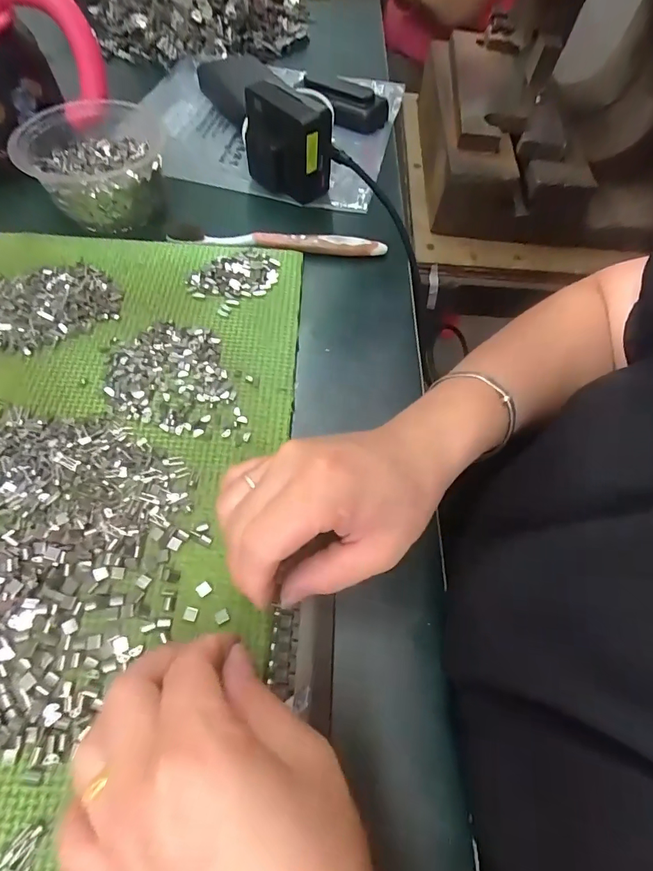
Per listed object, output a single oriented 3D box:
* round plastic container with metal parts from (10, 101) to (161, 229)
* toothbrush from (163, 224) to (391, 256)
[{"bbox_3d":[-0.191,-0.228,0.358,0.104,0.049,0.113,2,61,-3],"label":"round plastic container with metal parts"},{"bbox_3d":[-0.040,-0.165,0.356,0.179,0.008,0.013,3,61,-2],"label":"toothbrush"}]

